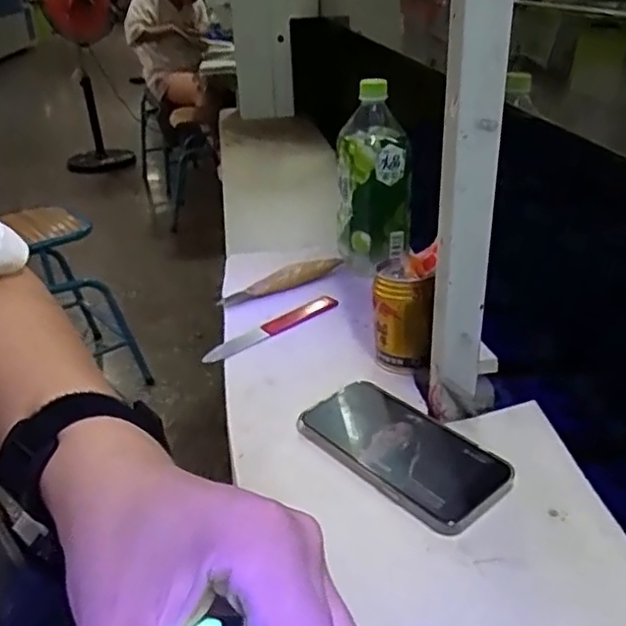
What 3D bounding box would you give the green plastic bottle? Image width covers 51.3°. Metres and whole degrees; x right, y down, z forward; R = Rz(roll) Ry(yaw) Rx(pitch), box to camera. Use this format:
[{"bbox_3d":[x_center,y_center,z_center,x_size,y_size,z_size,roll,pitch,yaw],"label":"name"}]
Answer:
[{"bbox_3d":[0.070,-0.150,0.757,0.081,0.203,0.075,-3,29,0],"label":"green plastic bottle"}]

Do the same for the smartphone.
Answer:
[{"bbox_3d":[0.065,0.104,0.503,0.085,0.011,0.165,-27,37,-36],"label":"smartphone"}]

